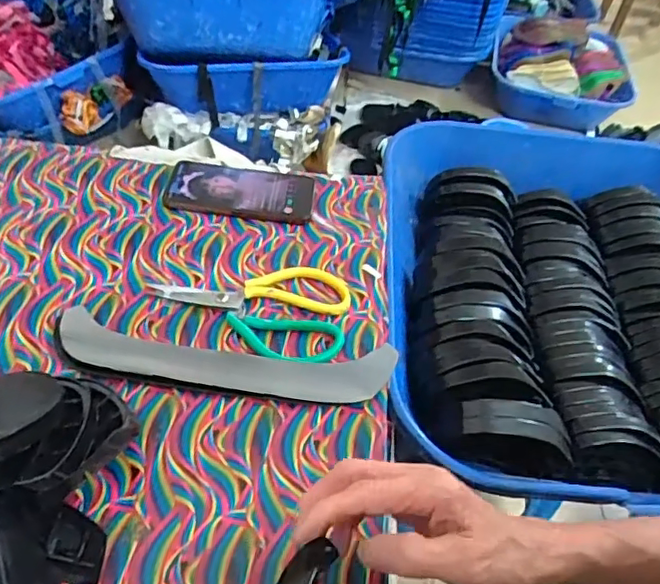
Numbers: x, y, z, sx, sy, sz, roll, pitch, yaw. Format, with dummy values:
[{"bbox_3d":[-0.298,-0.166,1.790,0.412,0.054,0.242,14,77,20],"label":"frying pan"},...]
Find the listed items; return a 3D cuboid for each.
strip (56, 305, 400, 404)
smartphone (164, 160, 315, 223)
[{"bbox_3d":[-0.091,0.057,0.488,0.287,0.016,0.062,6,49,-1],"label":"strip"},{"bbox_3d":[-0.100,-0.115,0.637,0.160,0.013,0.078,4,49,-2],"label":"smartphone"}]

